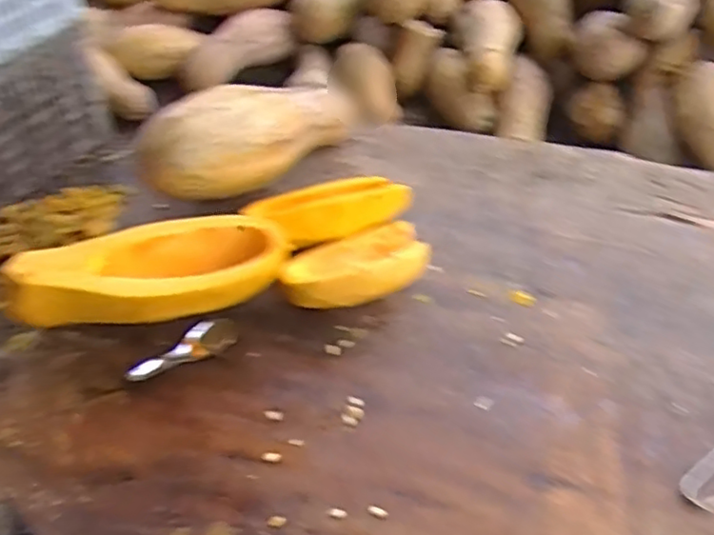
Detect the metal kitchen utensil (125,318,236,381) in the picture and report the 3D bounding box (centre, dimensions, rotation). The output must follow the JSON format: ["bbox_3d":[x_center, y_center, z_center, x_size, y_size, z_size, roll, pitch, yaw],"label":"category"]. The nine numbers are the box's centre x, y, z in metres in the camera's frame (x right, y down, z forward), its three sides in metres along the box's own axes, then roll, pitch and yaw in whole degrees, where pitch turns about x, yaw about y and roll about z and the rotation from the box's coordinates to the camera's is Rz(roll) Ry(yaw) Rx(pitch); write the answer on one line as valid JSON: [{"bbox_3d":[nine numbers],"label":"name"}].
[{"bbox_3d":[-0.192,0.087,0.689,0.124,0.022,0.040,-25,54,-23],"label":"metal kitchen utensil"}]

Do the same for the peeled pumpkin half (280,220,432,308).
[{"bbox_3d":[0.006,0.002,0.739,0.182,0.079,0.106,-25,54,-23],"label":"peeled pumpkin half"}]

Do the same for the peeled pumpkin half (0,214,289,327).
[{"bbox_3d":[-0.223,0.011,0.712,0.284,0.091,0.115,-10,49,-12],"label":"peeled pumpkin half"}]

